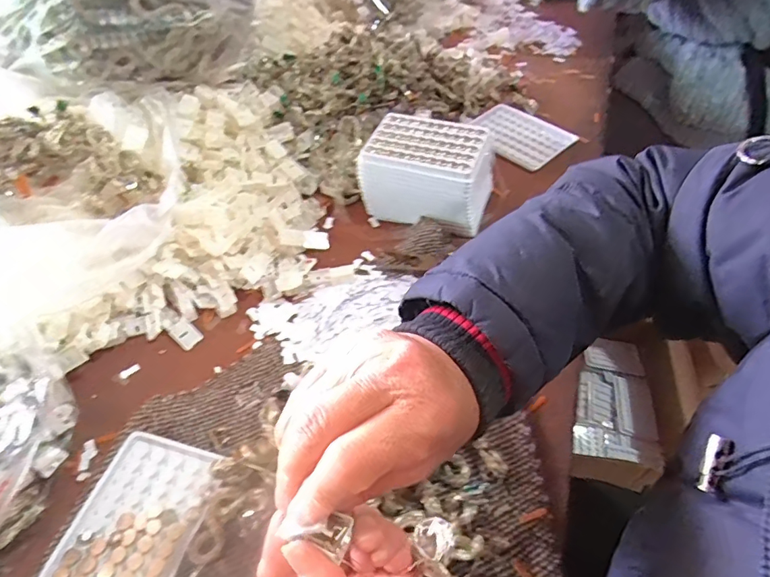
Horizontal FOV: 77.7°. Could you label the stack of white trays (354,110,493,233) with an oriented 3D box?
[{"bbox_3d":[0.051,-0.132,0.544,0.134,0.077,0.096,15,54,15],"label":"stack of white trays"}]

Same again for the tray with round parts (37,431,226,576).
[{"bbox_3d":[-0.186,0.173,0.349,0.094,0.007,0.128,11,54,12],"label":"tray with round parts"}]

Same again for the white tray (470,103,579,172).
[{"bbox_3d":[0.179,-0.209,0.645,0.088,0.014,0.140,-33,57,-20],"label":"white tray"}]

